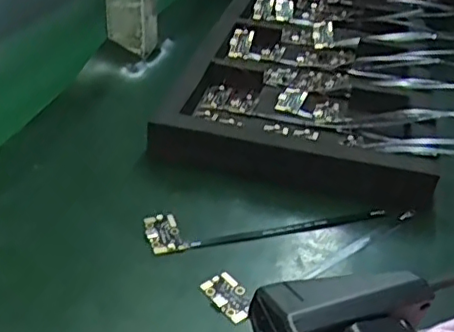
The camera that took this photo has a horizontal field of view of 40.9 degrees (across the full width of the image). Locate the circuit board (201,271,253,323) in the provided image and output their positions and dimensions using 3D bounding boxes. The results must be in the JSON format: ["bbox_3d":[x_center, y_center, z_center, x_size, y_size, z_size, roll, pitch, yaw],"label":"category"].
[{"bbox_3d":[0.001,0.078,0.364,0.022,0.006,0.035,-20,40,-33],"label":"circuit board"}]

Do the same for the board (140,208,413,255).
[{"bbox_3d":[0.040,0.038,0.419,0.189,0.010,0.032,-3,34,-12],"label":"board"}]

